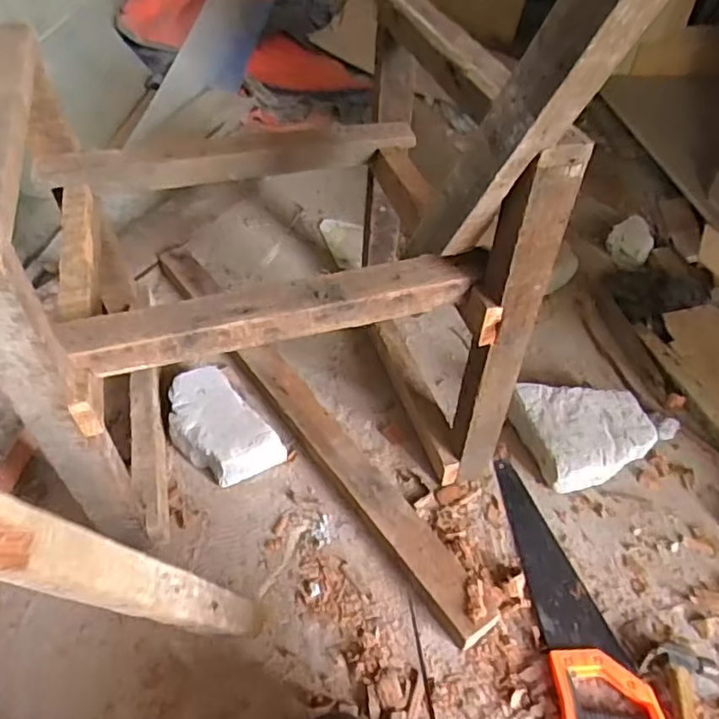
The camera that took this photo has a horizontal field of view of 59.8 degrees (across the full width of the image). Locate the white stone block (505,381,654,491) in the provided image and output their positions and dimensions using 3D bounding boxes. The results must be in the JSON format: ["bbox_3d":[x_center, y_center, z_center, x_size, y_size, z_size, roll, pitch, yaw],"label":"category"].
[{"bbox_3d":[0.365,0.110,1.015,0.202,0.060,0.184,-15,48,-16],"label":"white stone block"}]

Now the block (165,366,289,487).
[{"bbox_3d":[-0.230,0.104,1.002,0.123,0.075,0.212,-33,55,-29],"label":"block"}]

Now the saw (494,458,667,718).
[{"bbox_3d":[0.286,0.303,0.841,0.115,0.026,0.403,-1,46,-3],"label":"saw"}]

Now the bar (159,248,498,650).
[{"bbox_3d":[-0.113,0.068,1.049,0.081,0.043,0.927,-27,53,-25],"label":"bar"}]

